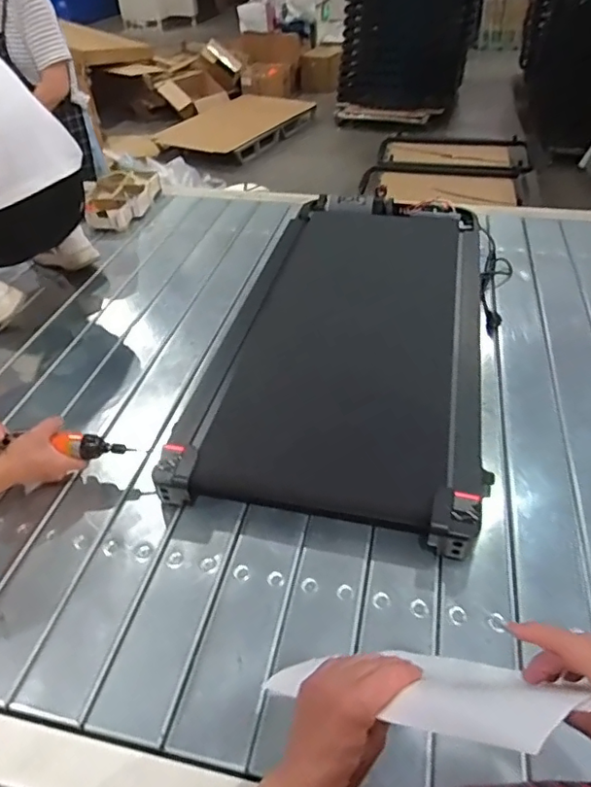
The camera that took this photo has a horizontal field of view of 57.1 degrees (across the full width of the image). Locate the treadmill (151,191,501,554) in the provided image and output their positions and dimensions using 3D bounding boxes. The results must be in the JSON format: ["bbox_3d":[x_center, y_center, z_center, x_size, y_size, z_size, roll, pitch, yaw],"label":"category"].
[{"bbox_3d":[0.145,-0.162,1.177,0.488,0.100,1.057,7,42,11],"label":"treadmill"}]

